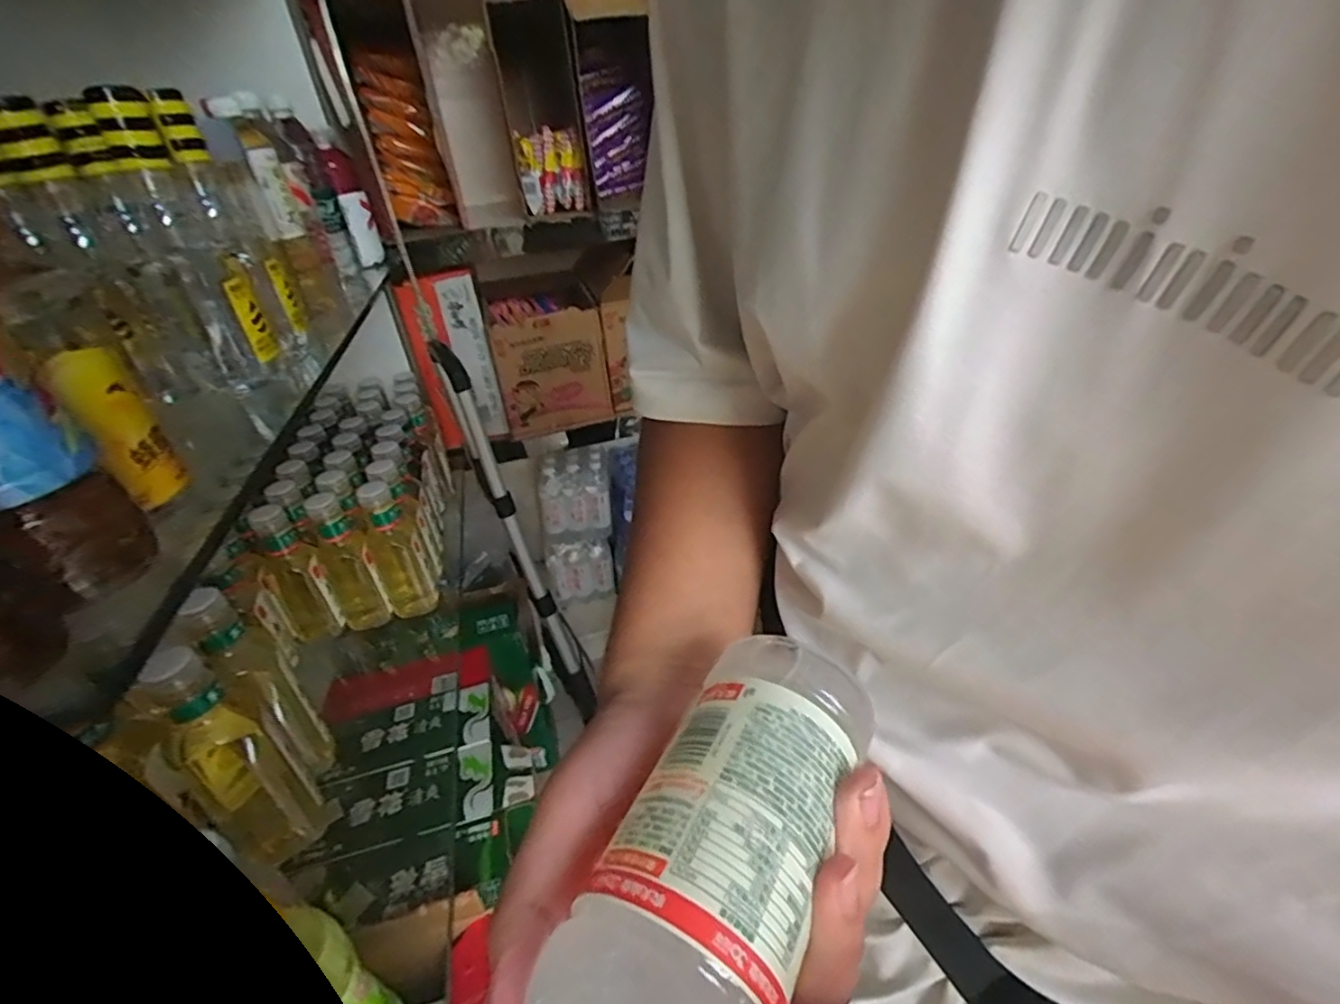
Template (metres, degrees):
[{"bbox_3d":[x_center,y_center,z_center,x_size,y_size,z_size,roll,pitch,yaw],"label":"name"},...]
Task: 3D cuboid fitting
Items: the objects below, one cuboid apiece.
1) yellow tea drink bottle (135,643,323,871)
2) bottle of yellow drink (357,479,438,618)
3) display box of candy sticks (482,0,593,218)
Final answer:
[{"bbox_3d":[-0.409,0.249,0.573,0.087,0.205,0.067,13,38,27],"label":"yellow tea drink bottle"},{"bbox_3d":[-0.389,0.060,0.880,0.084,0.206,0.071,-24,37,-25],"label":"bottle of yellow drink"},{"bbox_3d":[-0.222,-0.680,1.075,0.130,0.314,0.125,-10,33,-5],"label":"display box of candy sticks"}]

